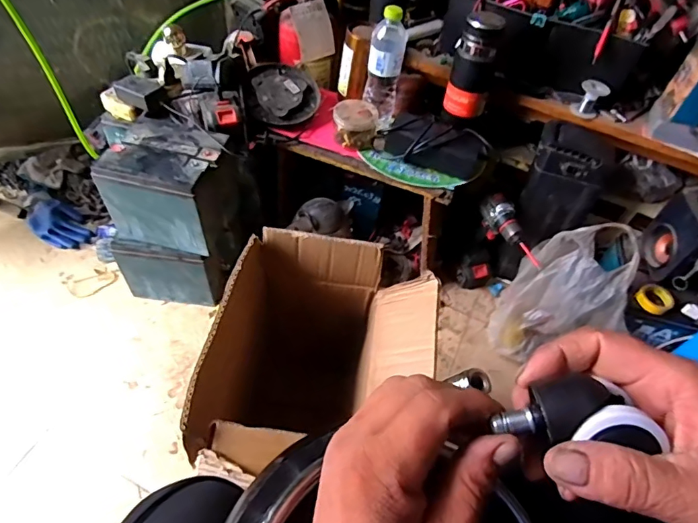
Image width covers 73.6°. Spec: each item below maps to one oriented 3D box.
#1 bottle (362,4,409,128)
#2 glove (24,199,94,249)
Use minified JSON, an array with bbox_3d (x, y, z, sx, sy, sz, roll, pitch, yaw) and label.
[{"bbox_3d":[0.068,-0.365,0.896,0.067,0.215,0.070,8,52,1],"label":"bottle"},{"bbox_3d":[-0.688,-0.094,1.096,0.189,0.033,0.096,37,58,22],"label":"glove"}]

